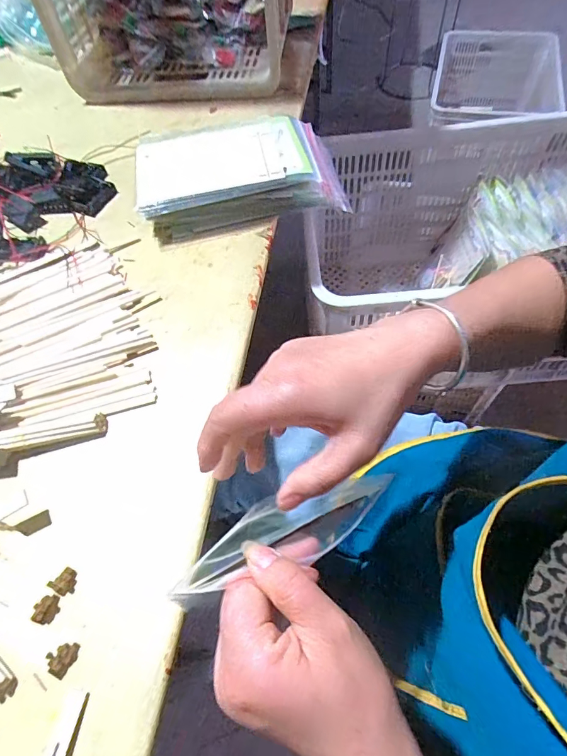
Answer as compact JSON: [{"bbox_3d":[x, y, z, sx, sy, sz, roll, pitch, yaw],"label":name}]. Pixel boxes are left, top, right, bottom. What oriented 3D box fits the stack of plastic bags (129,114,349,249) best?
[{"bbox_3d":[-0.059,-0.278,0.552,0.262,0.058,0.166,-11,58,-2],"label":"stack of plastic bags"}]

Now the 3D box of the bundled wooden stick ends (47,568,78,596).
[{"bbox_3d":[-0.172,0.161,0.328,0.015,0.014,0.017,27,64,19],"label":"bundled wooden stick ends"}]

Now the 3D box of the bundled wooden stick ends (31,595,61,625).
[{"bbox_3d":[-0.181,0.177,0.317,0.011,0.015,0.020,20,62,16],"label":"bundled wooden stick ends"}]

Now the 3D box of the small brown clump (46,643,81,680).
[{"bbox_3d":[-0.160,0.202,0.298,0.012,0.017,0.023,27,64,19],"label":"small brown clump"}]

